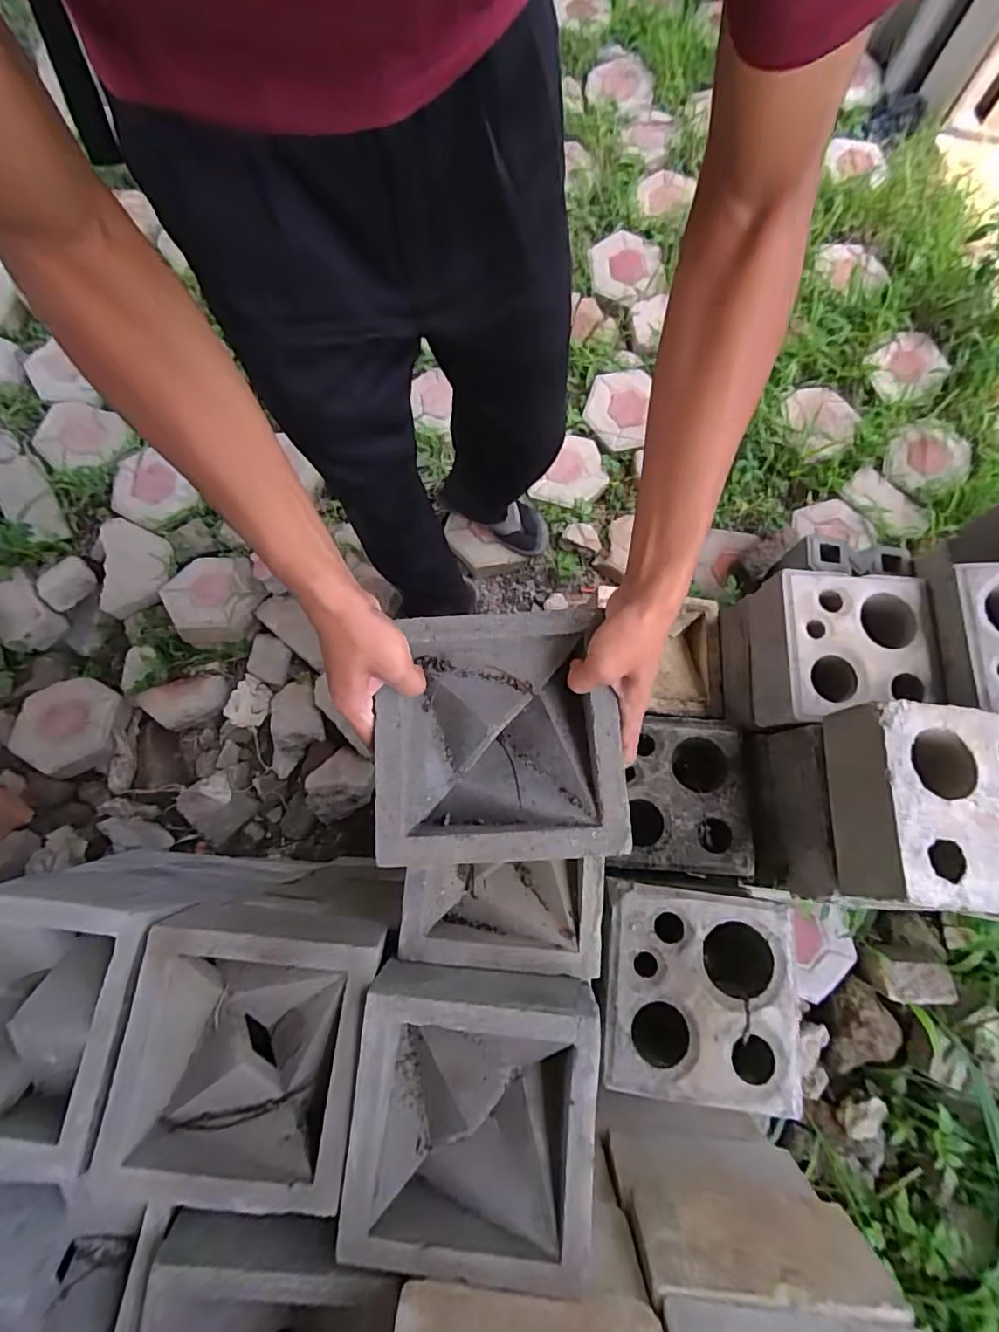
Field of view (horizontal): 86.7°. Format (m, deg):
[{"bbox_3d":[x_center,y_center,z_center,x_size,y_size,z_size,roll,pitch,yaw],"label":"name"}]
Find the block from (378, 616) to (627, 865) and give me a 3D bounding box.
[{"bbox_3d":[-0.002,0.061,0.455,0.193,0.068,0.196,-3,75,0],"label":"block"}]

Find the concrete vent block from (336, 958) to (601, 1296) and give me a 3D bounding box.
[{"bbox_3d":[-0.021,0.390,0.456,0.201,0.069,0.218,4,76,1],"label":"concrete vent block"}]

